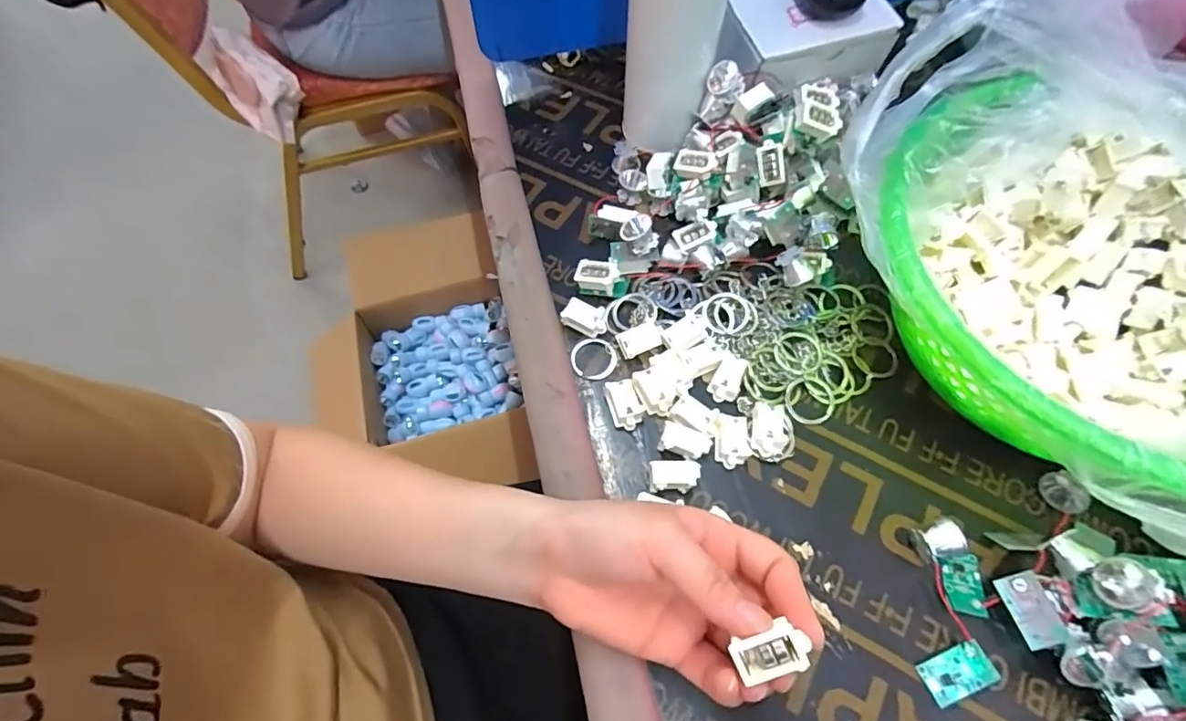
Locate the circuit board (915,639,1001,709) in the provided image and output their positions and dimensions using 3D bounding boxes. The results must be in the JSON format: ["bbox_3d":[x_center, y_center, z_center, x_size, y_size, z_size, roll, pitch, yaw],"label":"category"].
[{"bbox_3d":[0.179,0.154,0.266,0.033,0.004,0.020,-27,63,3],"label":"circuit board"}]

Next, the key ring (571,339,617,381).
[{"bbox_3d":[0.001,0.000,0.355,0.029,0.006,0.029,-1,63,1],"label":"key ring"}]

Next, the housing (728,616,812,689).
[{"bbox_3d":[0.072,0.115,0.219,0.026,0.012,0.018,-17,94,15],"label":"housing"}]

